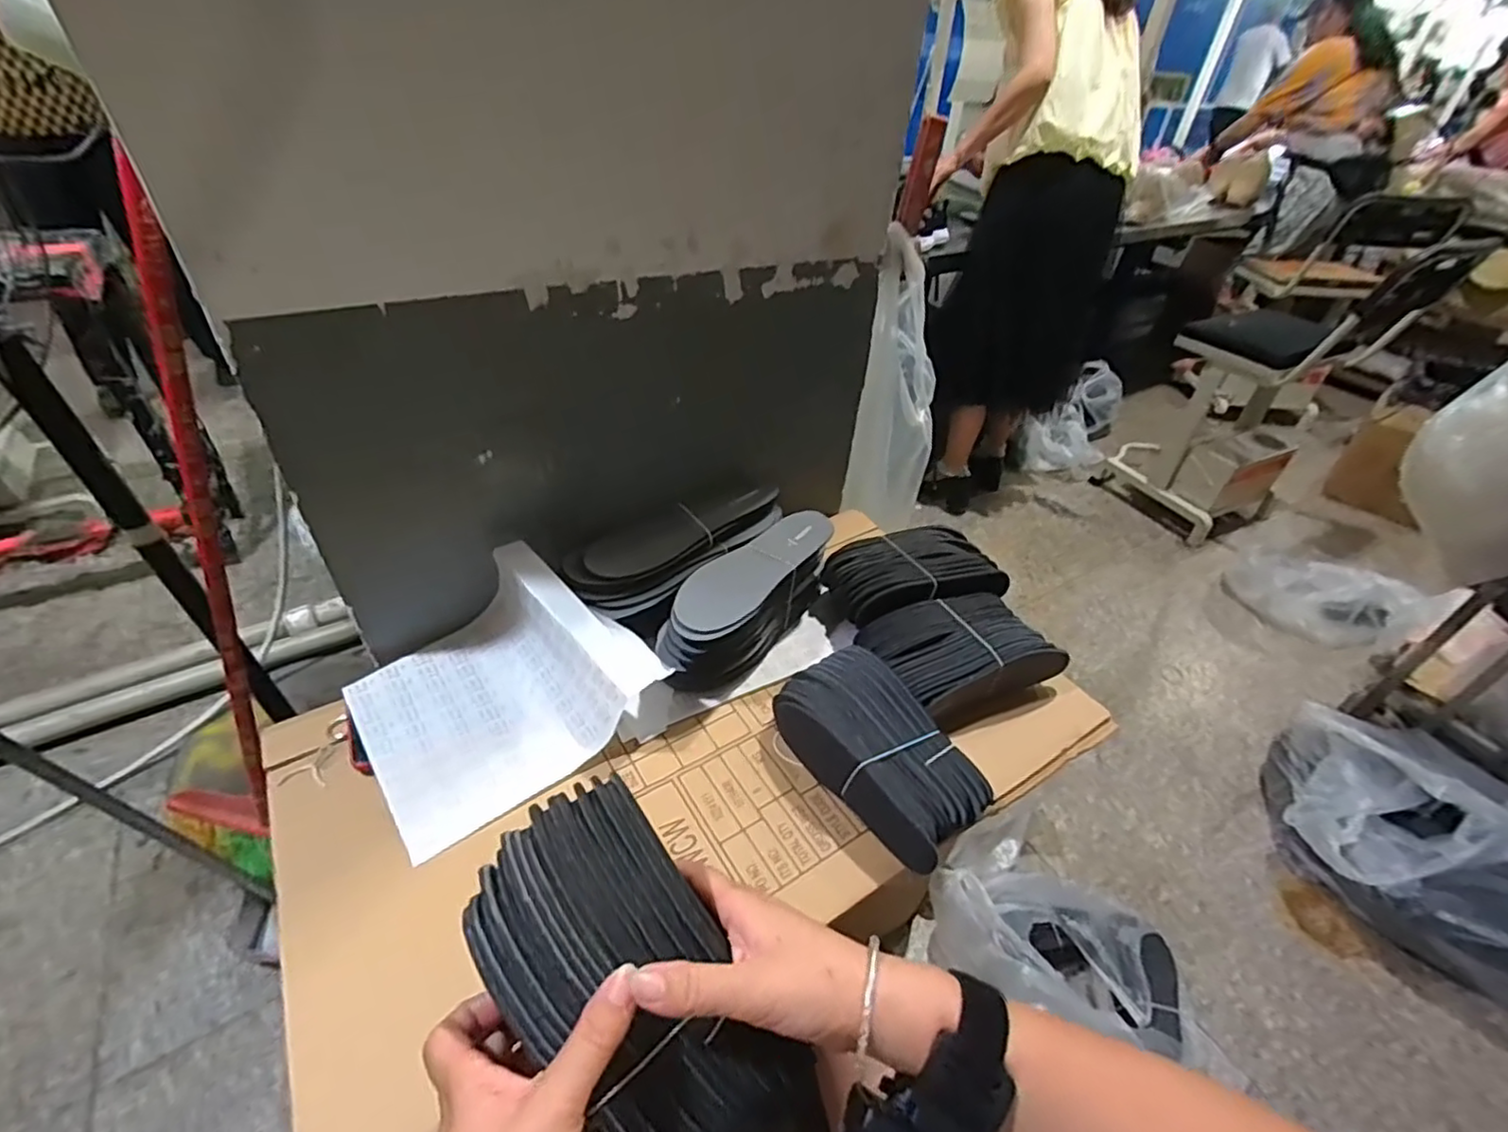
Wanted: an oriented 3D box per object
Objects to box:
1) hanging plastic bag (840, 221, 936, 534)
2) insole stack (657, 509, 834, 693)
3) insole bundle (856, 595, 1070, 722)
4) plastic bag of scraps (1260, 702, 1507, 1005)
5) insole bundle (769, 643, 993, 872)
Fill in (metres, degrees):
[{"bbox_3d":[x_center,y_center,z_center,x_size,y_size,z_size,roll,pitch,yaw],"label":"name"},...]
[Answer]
[{"bbox_3d":[0.230,-0.254,0.958,0.110,0.400,0.110,17,42,15],"label":"hanging plastic bag"},{"bbox_3d":[-0.007,0.036,0.692,0.080,0.101,0.232,25,45,23],"label":"insole stack"},{"bbox_3d":[0.216,0.095,0.685,0.203,0.076,0.125,-15,44,-21],"label":"insole bundle"},{"bbox_3d":[1.247,0.519,1.054,0.625,0.255,0.340,27,45,24],"label":"plastic bag of scraps"},{"bbox_3d":[0.109,0.162,0.574,0.103,0.066,0.197,-24,48,-29],"label":"insole bundle"}]

